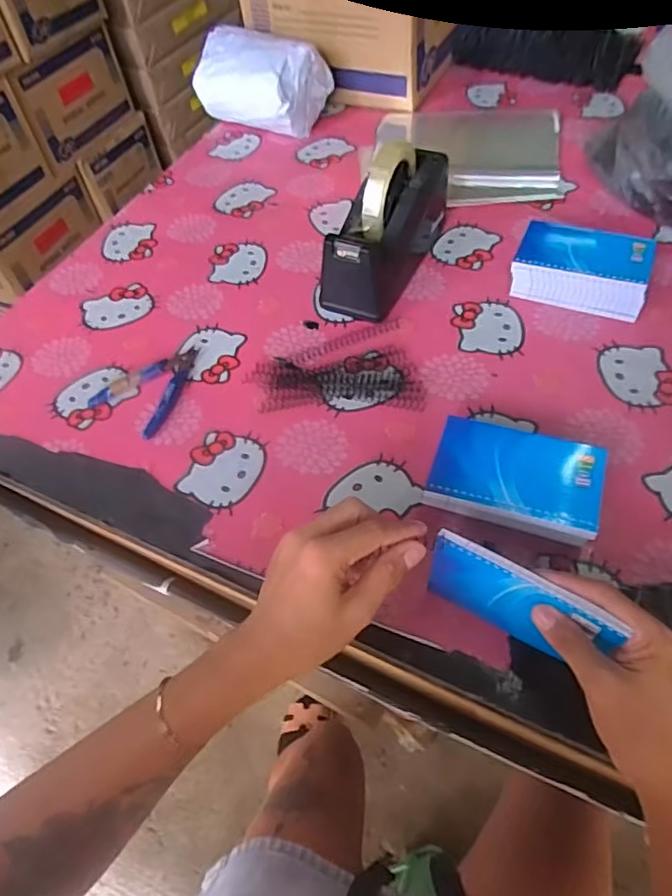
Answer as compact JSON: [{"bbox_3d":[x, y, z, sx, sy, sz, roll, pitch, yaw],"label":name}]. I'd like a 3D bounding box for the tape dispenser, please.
[{"bbox_3d":[0.057,-0.244,0.648,0.073,0.121,0.208,21,59,20],"label":"tape dispenser"}]

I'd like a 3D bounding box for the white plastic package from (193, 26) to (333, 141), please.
[{"bbox_3d":[-0.114,-0.557,0.913,0.143,0.111,0.190,-40,60,-22],"label":"white plastic package"}]

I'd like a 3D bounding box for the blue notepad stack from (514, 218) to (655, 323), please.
[{"bbox_3d":[0.260,-0.188,0.633,0.132,0.049,0.083,17,57,17],"label":"blue notepad stack"}]

